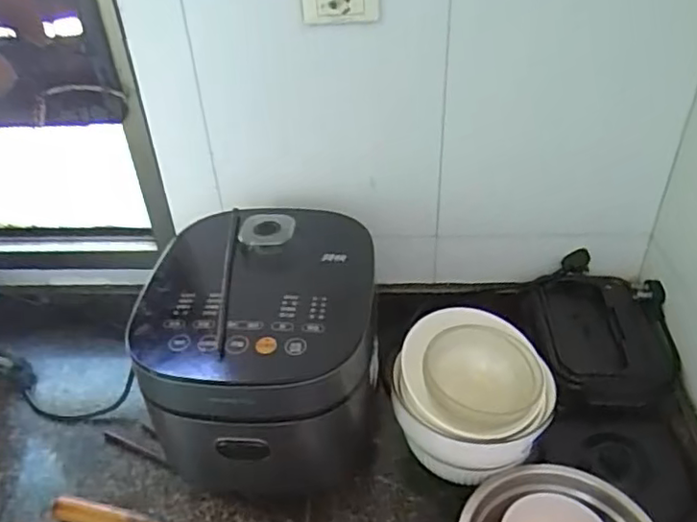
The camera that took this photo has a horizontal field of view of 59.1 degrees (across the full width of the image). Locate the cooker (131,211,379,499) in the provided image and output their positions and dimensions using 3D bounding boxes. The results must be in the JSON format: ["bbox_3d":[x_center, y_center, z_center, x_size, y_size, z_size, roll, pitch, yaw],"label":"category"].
[{"bbox_3d":[-0.092,0.107,0.711,0.239,0.244,0.263,-2,37,2],"label":"cooker"}]

